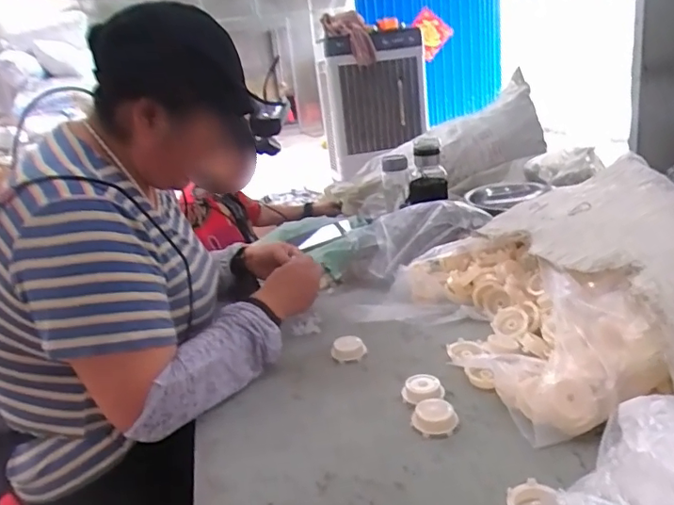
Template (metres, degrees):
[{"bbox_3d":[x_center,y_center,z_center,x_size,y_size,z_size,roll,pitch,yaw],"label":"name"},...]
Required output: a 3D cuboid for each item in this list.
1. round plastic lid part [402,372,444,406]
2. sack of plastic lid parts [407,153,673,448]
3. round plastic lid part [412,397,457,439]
[{"bbox_3d":[0.111,0.179,0.689,0.054,0.019,0.045,-15,21,-23],"label":"round plastic lid part"},{"bbox_3d":[0.364,0.037,0.767,0.421,0.179,0.507,-9,19,-7],"label":"sack of plastic lid parts"},{"bbox_3d":[0.118,0.198,0.639,0.052,0.018,0.051,-6,19,2],"label":"round plastic lid part"}]

